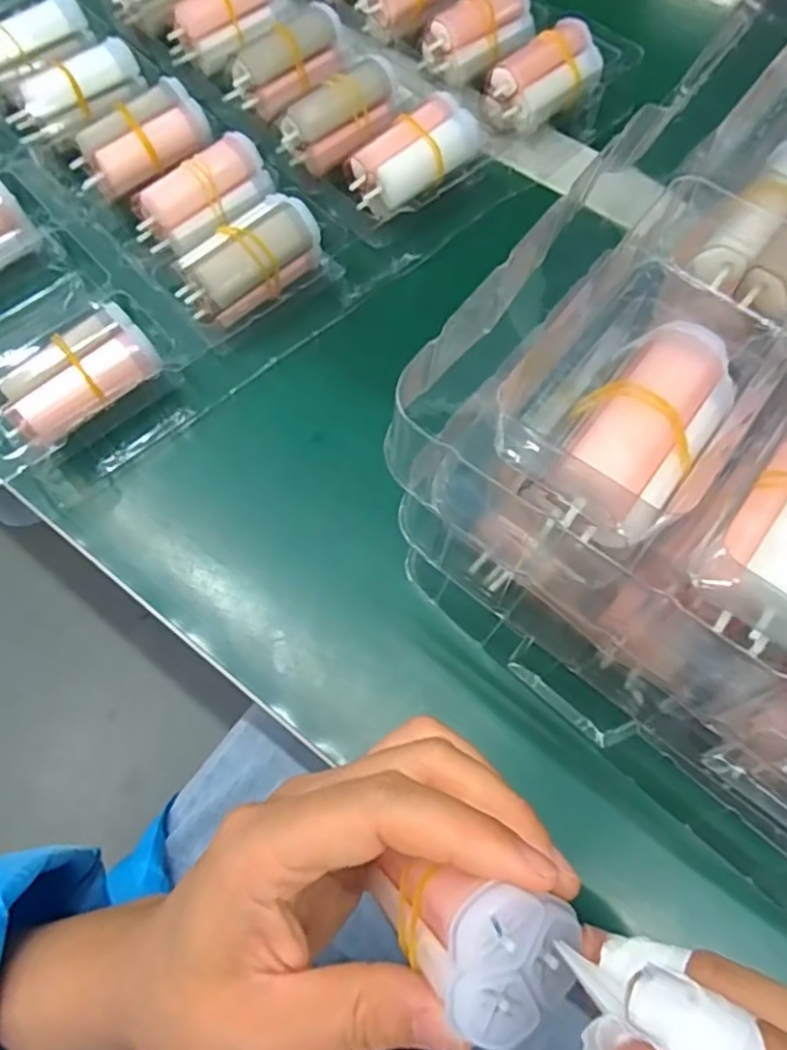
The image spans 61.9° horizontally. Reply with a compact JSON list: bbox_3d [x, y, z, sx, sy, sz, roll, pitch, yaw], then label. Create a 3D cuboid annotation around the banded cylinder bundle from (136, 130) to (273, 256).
[{"bbox_3d":[-0.090,-0.159,0.315,0.069,0.022,0.028,-41,73,-15],"label":"banded cylinder bundle"}]

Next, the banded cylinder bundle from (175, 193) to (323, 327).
[{"bbox_3d":[-0.067,-0.122,0.300,0.067,0.025,0.030,-37,72,-14],"label":"banded cylinder bundle"}]

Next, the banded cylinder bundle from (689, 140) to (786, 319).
[{"bbox_3d":[0.127,-0.097,0.209,0.033,0.017,0.059,38,72,15],"label":"banded cylinder bundle"}]

